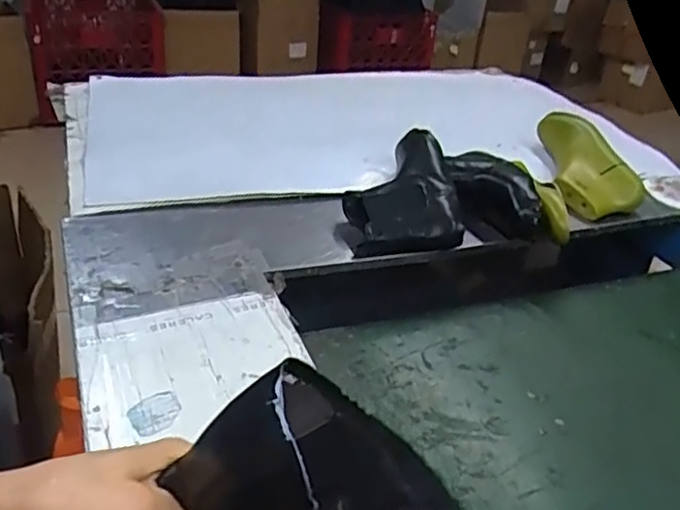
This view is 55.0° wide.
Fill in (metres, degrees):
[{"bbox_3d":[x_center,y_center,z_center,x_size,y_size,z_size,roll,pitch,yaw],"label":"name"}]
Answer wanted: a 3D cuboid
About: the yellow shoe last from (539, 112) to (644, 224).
[{"bbox_3d":[0.424,-0.168,1.151,0.124,0.077,0.266,-1,44,-11],"label":"yellow shoe last"}]

